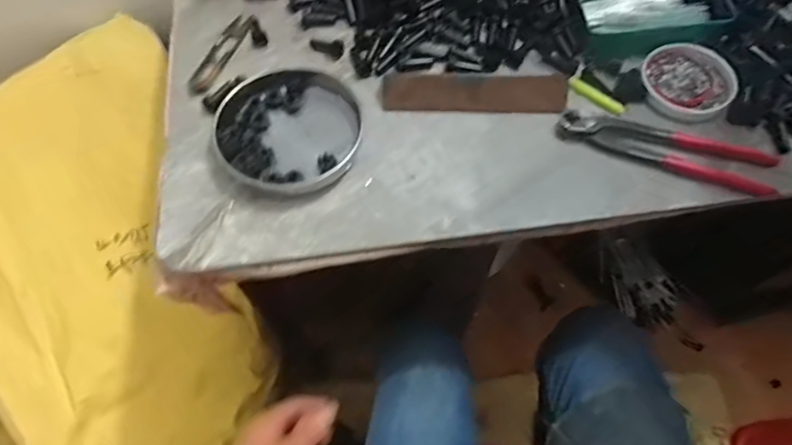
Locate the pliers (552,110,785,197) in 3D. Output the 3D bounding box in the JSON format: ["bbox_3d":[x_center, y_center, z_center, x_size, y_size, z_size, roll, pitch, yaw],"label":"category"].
[{"bbox_3d":[0.250,-0.069,0.492,0.201,0.010,0.052,13,63,8],"label":"pliers"}]

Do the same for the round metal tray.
[{"bbox_3d":[-0.103,-0.091,0.519,0.134,0.025,0.137,-1,62,1],"label":"round metal tray"}]

